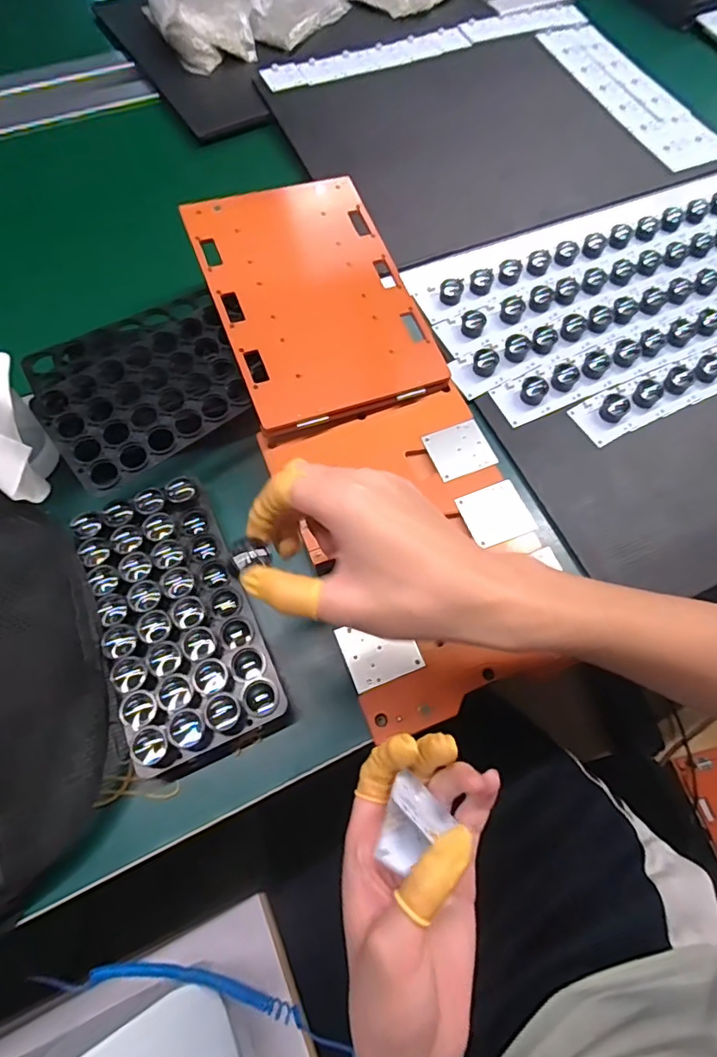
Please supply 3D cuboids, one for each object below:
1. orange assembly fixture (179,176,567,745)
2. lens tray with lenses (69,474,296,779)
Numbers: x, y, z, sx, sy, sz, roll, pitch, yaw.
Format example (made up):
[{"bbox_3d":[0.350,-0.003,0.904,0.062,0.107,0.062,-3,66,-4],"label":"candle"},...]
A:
[{"bbox_3d":[0.003,-0.095,0.423,0.164,0.029,0.460,-19,74,-13],"label":"orange assembly fixture"},{"bbox_3d":[-0.129,0.058,0.372,0.095,0.023,0.188,-24,68,-11],"label":"lens tray with lenses"}]

